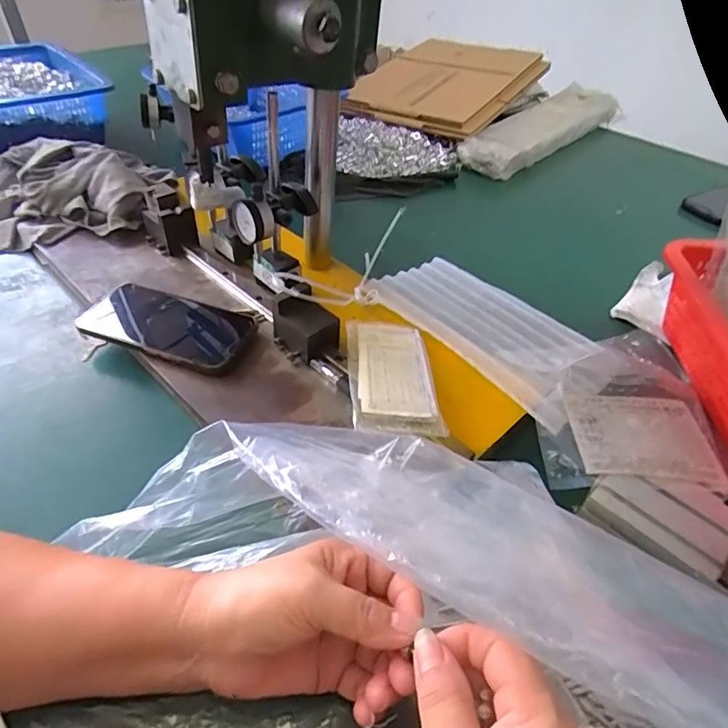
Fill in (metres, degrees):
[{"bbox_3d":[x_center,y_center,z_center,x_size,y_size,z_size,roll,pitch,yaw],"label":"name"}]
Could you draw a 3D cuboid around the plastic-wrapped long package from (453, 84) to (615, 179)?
[{"bbox_3d":[0.340,-0.440,0.936,0.106,0.058,0.447,34,52,27],"label":"plastic-wrapped long package"}]

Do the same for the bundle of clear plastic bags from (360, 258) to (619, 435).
[{"bbox_3d":[0.133,-0.046,0.529,0.159,0.020,0.252,-25,49,-38],"label":"bundle of clear plastic bags"}]

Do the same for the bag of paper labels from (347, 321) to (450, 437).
[{"bbox_3d":[0.024,0.011,0.446,0.073,0.025,0.143,0,45,-5],"label":"bag of paper labels"}]

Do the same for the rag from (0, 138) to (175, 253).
[{"bbox_3d":[-0.376,-0.226,0.654,0.243,0.077,0.194,-7,45,-11],"label":"rag"}]

